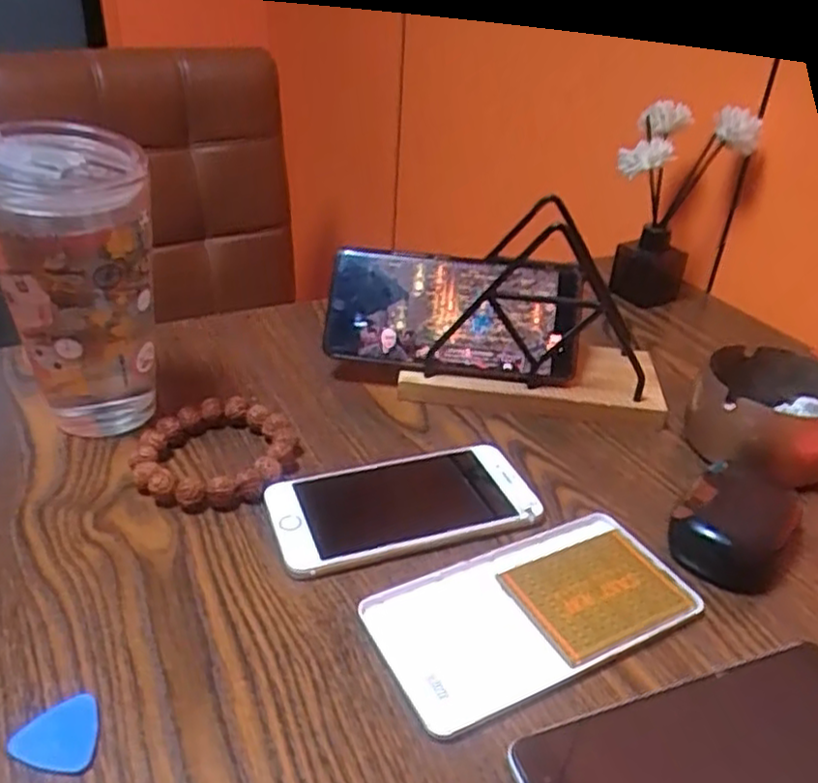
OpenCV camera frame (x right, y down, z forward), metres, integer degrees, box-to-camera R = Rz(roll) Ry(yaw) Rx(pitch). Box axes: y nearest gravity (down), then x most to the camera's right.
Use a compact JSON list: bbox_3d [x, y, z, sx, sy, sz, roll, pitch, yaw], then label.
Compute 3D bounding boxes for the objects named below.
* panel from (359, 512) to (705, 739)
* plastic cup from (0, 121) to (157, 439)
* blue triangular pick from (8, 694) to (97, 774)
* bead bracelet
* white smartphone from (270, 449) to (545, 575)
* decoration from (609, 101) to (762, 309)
[{"bbox_3d":[0.056,0.096,0.328,0.144,0.007,0.071,-13,36,-26],"label":"panel"},{"bbox_3d":[-0.178,-0.054,0.394,0.077,0.157,0.075,3,32,-2],"label":"plastic cup"},{"bbox_3d":[-0.127,0.124,0.264,0.028,0.004,0.029,-4,34,-12],"label":"blue triangular pick"},{"bbox_3d":[-0.105,0.033,0.403,0.076,0.017,0.080,3,32,-2],"label":"bead bracelet"},{"bbox_3d":[-0.004,0.057,0.380,0.132,0.011,0.068,-8,34,-19],"label":"white smartphone"},{"bbox_3d":[0.216,-0.148,0.609,0.080,0.156,0.064,27,38,32],"label":"decoration"}]

